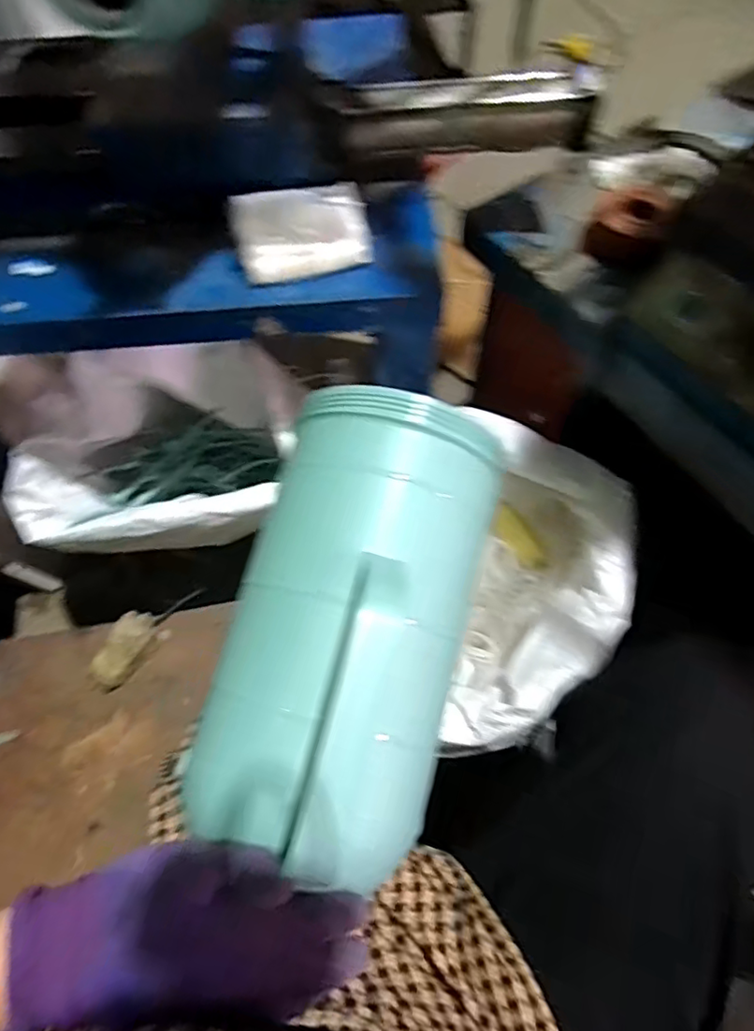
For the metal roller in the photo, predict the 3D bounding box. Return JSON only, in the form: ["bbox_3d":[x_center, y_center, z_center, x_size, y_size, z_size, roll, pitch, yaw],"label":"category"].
[{"bbox_3d":[0.095,-0.427,0.627,0.269,0.063,0.056,-5,62,-1],"label":"metal roller"}]

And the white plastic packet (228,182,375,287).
[{"bbox_3d":[-0.072,-0.279,0.577,0.130,0.023,0.078,-15,108,-7],"label":"white plastic packet"}]

